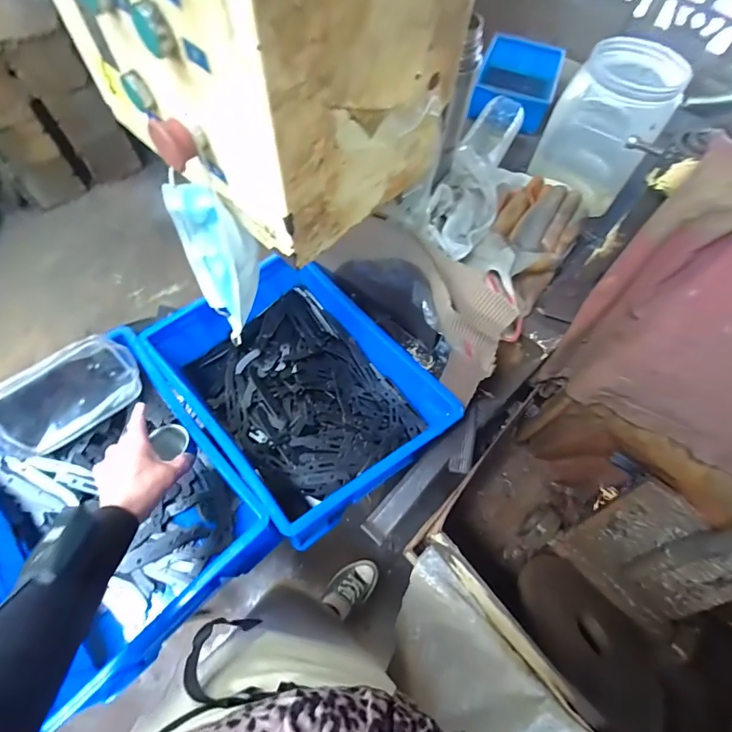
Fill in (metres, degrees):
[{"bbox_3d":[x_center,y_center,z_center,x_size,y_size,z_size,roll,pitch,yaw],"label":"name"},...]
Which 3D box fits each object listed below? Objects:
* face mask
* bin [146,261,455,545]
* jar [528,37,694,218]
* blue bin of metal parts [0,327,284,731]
[{"bbox_3d":[-0.148,-0.109,0.441,0.064,0.158,0.094,-24,65,-16],"label":"face mask"},{"bbox_3d":[-0.109,0.032,0.671,0.298,0.117,0.413,-37,69,-21],"label":"bin"},{"bbox_3d":[0.339,-0.338,0.577,0.132,0.163,0.120,39,66,17],"label":"jar"},{"bbox_3d":[-0.352,0.189,0.594,0.291,0.153,0.392,-37,69,-21],"label":"blue bin of metal parts"}]

